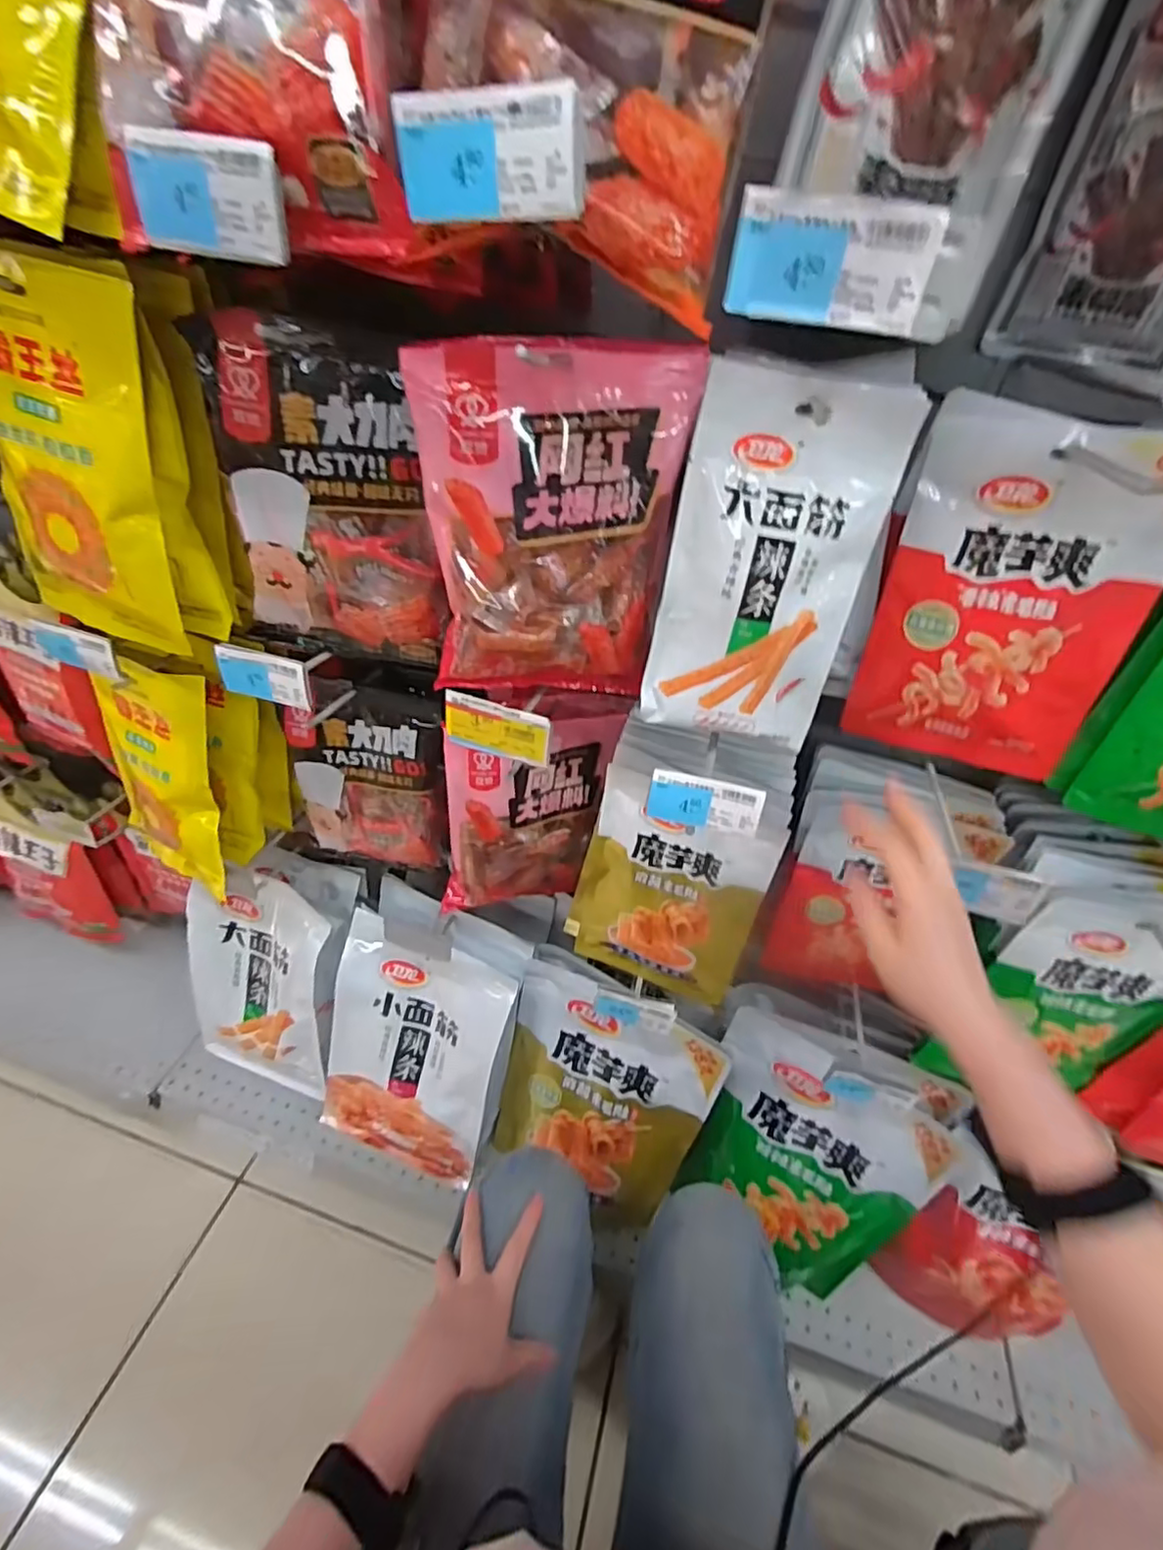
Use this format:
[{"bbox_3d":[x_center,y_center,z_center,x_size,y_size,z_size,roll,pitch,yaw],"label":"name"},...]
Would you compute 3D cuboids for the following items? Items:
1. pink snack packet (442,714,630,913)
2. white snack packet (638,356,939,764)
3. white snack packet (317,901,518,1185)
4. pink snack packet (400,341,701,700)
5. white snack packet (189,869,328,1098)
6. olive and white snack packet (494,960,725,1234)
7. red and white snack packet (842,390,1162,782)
[{"bbox_3d":[-0.055,0.052,0.664,0.169,0.229,0.035,-3,32,-17],"label":"pink snack packet"},{"bbox_3d":[0.133,-0.144,0.454,0.141,0.246,0.014,8,26,-3],"label":"white snack packet"},{"bbox_3d":[-0.220,0.368,0.806,0.227,0.353,0.029,19,19,12],"label":"white snack packet"},{"bbox_3d":[-0.021,-0.168,0.455,0.174,0.232,0.051,-5,42,-15],"label":"pink snack packet"},{"bbox_3d":[-0.441,0.281,0.850,0.211,0.338,0.026,14,21,14],"label":"white snack packet"},{"bbox_3d":[0.002,0.414,0.794,0.278,0.350,0.040,22,21,17],"label":"olive and white snack packet"},{"bbox_3d":[0.320,-0.125,0.481,0.168,0.255,0.028,17,39,19],"label":"red and white snack packet"}]

